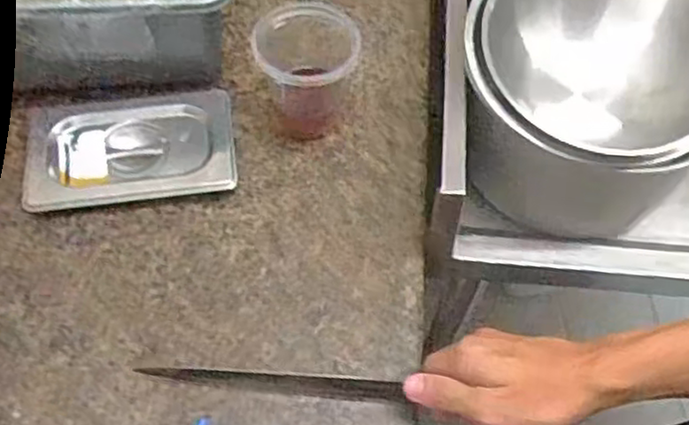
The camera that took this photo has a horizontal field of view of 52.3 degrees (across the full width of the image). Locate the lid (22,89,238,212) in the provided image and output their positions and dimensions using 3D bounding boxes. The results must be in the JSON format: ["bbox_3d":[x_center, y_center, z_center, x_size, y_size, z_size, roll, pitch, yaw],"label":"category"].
[{"bbox_3d":[-0.191,-0.057,0.635,0.178,0.027,0.115,-7,58,-9],"label":"lid"}]

